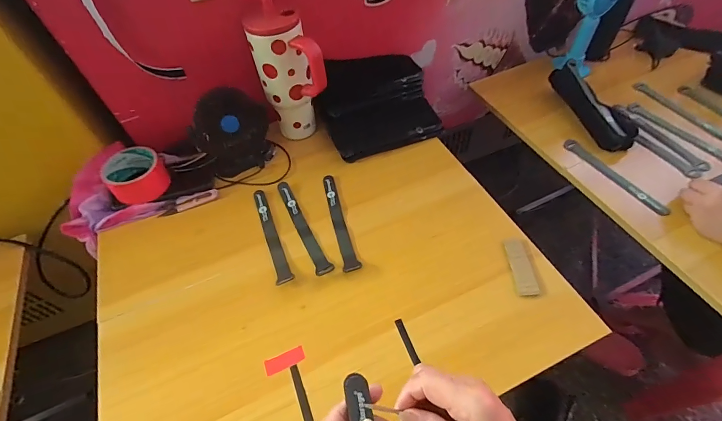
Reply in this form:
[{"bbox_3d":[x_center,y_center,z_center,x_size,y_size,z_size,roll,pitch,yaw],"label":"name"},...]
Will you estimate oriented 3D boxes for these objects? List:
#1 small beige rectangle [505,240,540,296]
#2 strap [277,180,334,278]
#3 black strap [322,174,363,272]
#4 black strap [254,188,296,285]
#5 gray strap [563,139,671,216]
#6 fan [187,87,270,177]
[{"bbox_3d":[0.222,0.077,0.497,0.028,0.004,0.081,-4,53,2],"label":"small beige rectangle"},{"bbox_3d":[-0.090,0.022,0.557,0.023,0.005,0.189,-23,55,-12],"label":"strap"},{"bbox_3d":[-0.035,0.014,0.558,0.024,0.009,0.186,-15,53,-6],"label":"black strap"},{"bbox_3d":[-0.137,0.033,0.547,0.023,0.013,0.184,-20,54,-10],"label":"black strap"},{"bbox_3d":[0.438,-0.062,0.626,0.020,0.013,0.198,-27,55,-14],"label":"gray strap"},{"bbox_3d":[-0.218,-0.132,0.611,0.119,0.120,0.072,-14,53,-5],"label":"fan"}]

